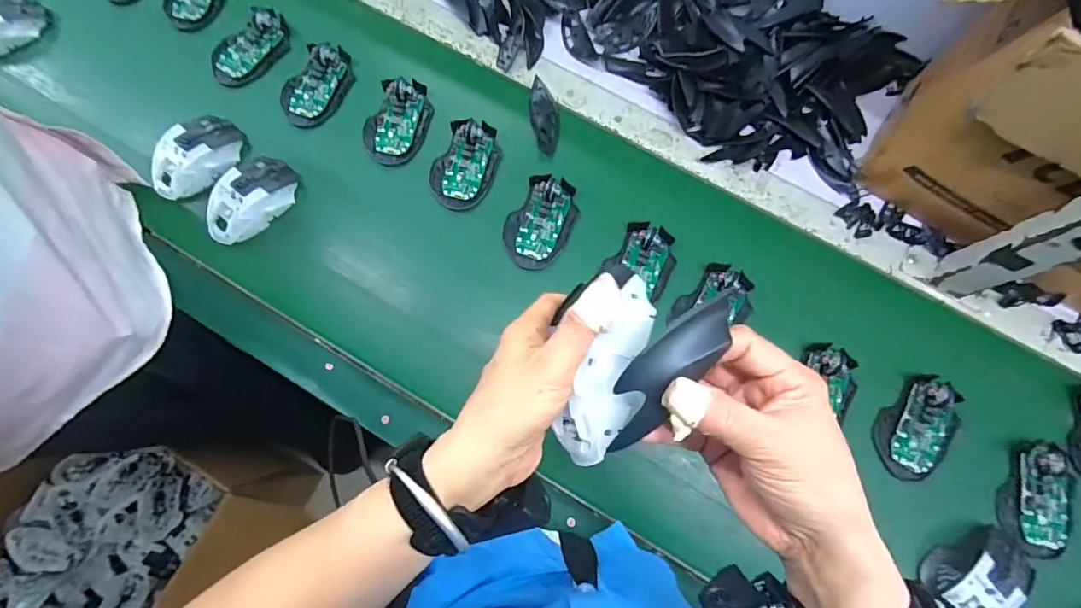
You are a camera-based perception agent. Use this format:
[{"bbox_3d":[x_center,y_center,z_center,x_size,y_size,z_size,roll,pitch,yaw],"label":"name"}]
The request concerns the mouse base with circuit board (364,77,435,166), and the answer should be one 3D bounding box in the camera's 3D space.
[{"bbox_3d":[-0.177,-0.230,0.623,0.073,0.019,0.115,18,73,4],"label":"mouse base with circuit board"}]

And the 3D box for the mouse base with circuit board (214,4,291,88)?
[{"bbox_3d":[-0.378,-0.335,0.648,0.111,0.021,0.061,-40,78,-12],"label":"mouse base with circuit board"}]

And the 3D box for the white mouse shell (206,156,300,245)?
[{"bbox_3d":[-0.339,-0.122,0.587,0.061,0.040,0.114,40,76,10],"label":"white mouse shell"}]

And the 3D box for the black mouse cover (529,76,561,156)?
[{"bbox_3d":[0.005,-0.238,0.634,0.035,0.009,0.101,-6,73,-3],"label":"black mouse cover"}]

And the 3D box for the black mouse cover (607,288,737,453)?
[{"bbox_3d":[0.063,0.034,0.255,0.031,0.017,0.097,38,96,8],"label":"black mouse cover"}]

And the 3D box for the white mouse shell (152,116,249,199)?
[{"bbox_3d":[-0.412,-0.178,0.599,0.079,0.033,0.115,33,75,8],"label":"white mouse shell"}]

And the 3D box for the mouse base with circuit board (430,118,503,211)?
[{"bbox_3d":[-0.091,-0.171,0.609,0.073,0.022,0.113,17,73,4],"label":"mouse base with circuit board"}]

